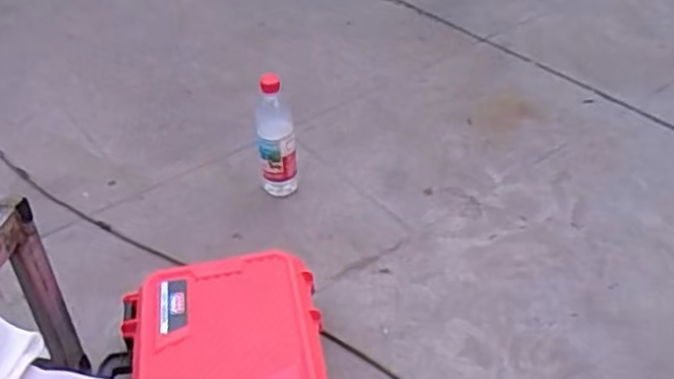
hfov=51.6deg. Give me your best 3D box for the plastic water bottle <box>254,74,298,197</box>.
[{"bbox_3d":[-0.115,-0.093,1.303,0.069,0.244,0.060,-10,37,-7],"label":"plastic water bottle"}]

